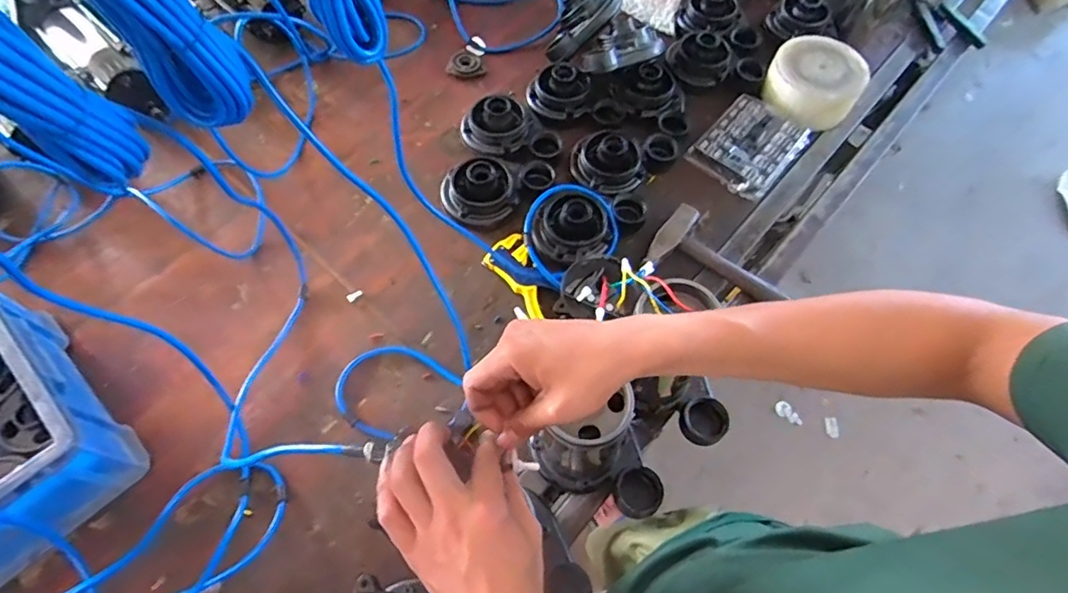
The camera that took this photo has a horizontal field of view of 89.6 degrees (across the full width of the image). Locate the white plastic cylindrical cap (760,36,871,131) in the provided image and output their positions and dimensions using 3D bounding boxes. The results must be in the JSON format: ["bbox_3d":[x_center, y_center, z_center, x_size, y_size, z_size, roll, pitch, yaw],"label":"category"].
[{"bbox_3d":[0.475,-0.367,0.915,0.151,0.074,0.147,31,67,11],"label":"white plastic cylindrical cap"}]

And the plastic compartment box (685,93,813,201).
[{"bbox_3d":[0.356,-0.252,0.879,0.136,0.028,0.180,40,69,15],"label":"plastic compartment box"}]

